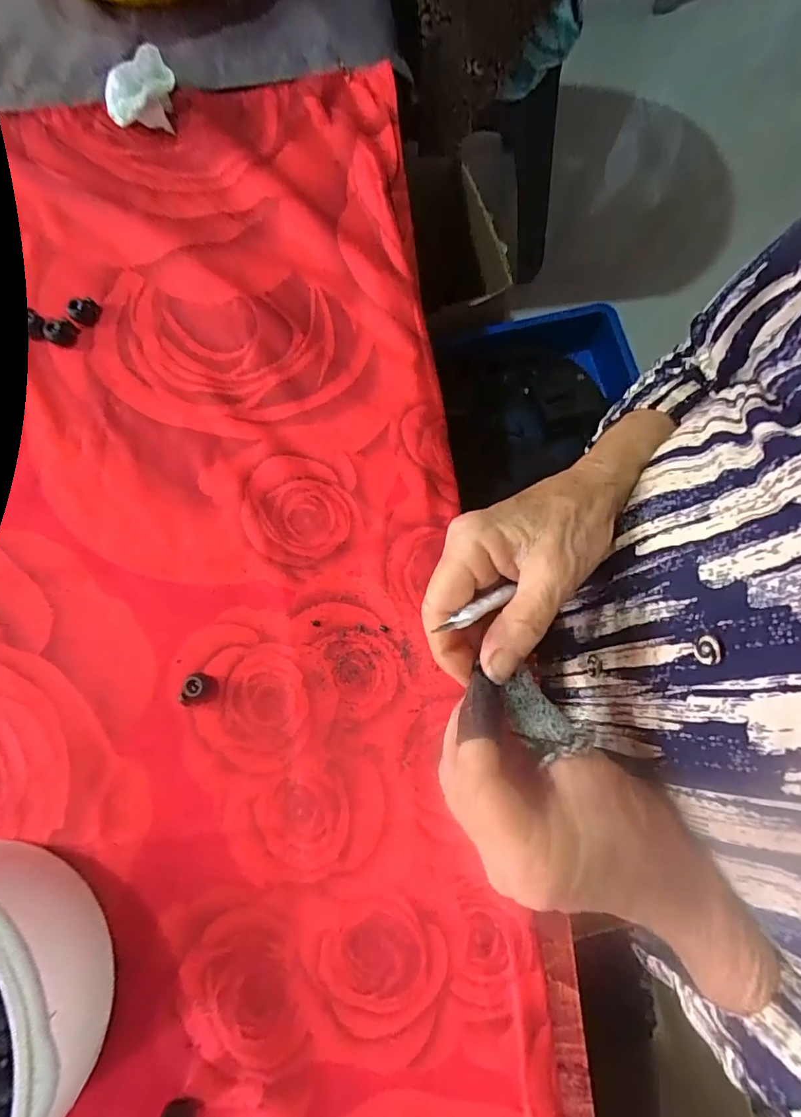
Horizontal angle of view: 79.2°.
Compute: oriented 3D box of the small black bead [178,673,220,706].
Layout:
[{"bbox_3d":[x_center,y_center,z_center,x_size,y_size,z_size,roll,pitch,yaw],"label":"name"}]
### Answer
[{"bbox_3d":[-0.117,0.077,0.282,0.015,0.014,0.018,12,77,3],"label":"small black bead"}]

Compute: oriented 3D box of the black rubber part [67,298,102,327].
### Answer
[{"bbox_3d":[-0.224,-0.176,0.344,0.020,0.012,0.016,-42,80,-9],"label":"black rubber part"}]

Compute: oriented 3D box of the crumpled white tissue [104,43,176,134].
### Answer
[{"bbox_3d":[-0.196,-0.352,0.371,0.052,0.033,0.041,-42,80,-9],"label":"crumpled white tissue"}]

